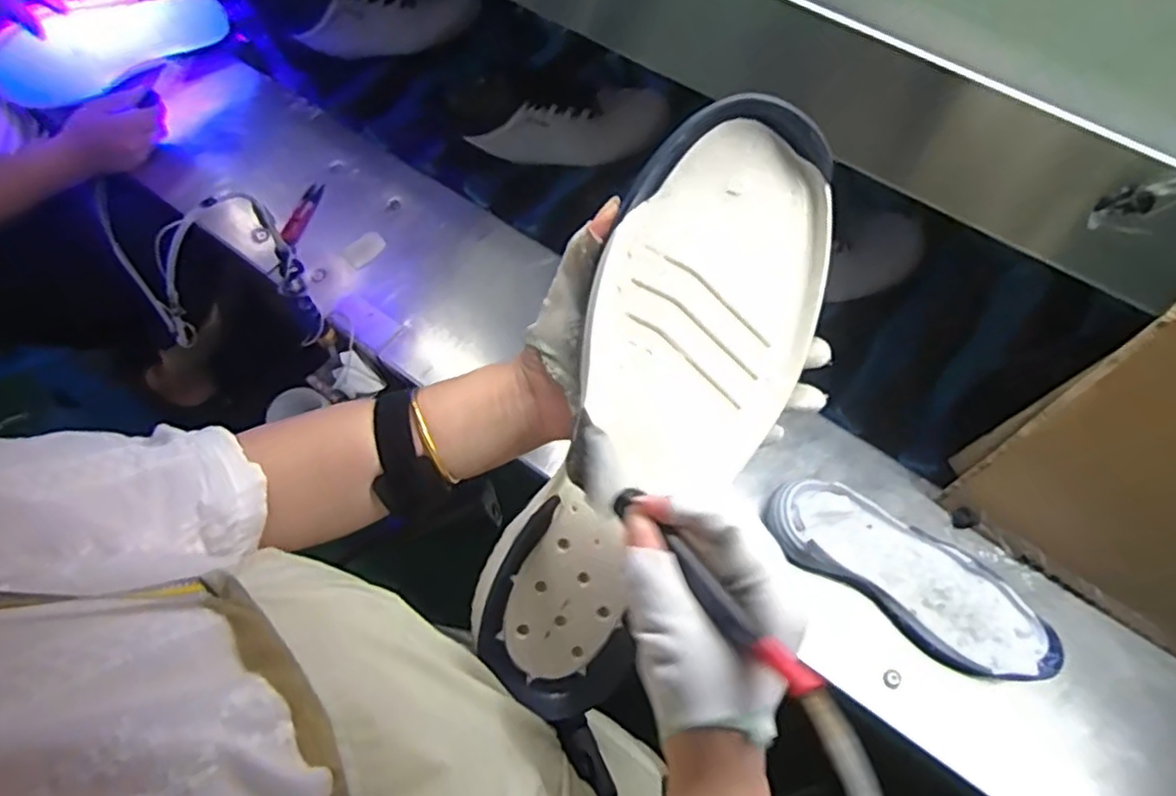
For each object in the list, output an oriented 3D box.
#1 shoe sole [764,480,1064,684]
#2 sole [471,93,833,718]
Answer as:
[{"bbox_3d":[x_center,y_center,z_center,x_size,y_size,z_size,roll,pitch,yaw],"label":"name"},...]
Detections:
[{"bbox_3d":[0.310,0.171,0.663,0.278,0.048,0.100,31,66,15],"label":"shoe sole"},{"bbox_3d":[0.041,0.016,0.368,0.116,0.035,0.329,20,97,-8],"label":"sole"}]

